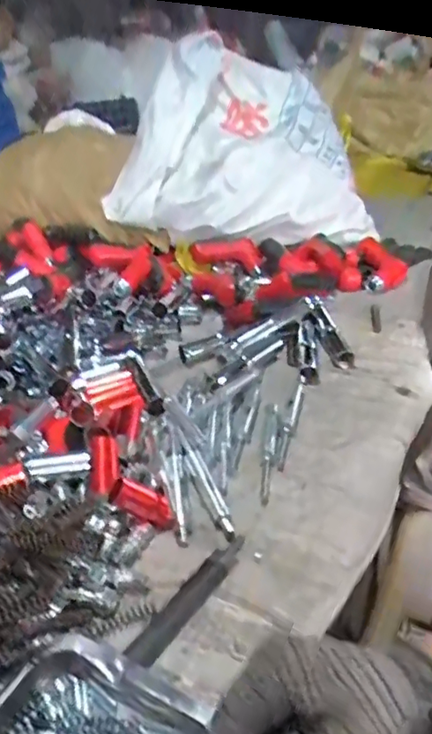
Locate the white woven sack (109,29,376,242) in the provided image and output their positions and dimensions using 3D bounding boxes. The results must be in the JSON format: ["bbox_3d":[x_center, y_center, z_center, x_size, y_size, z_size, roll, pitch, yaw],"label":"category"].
[{"bbox_3d":[0.068,-0.437,1.109,0.440,0.330,0.394,7,36,22],"label":"white woven sack"}]

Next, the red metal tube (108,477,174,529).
[{"bbox_3d":[-0.072,0.131,0.549,0.067,0.022,0.028,32,32,-13],"label":"red metal tube"}]

